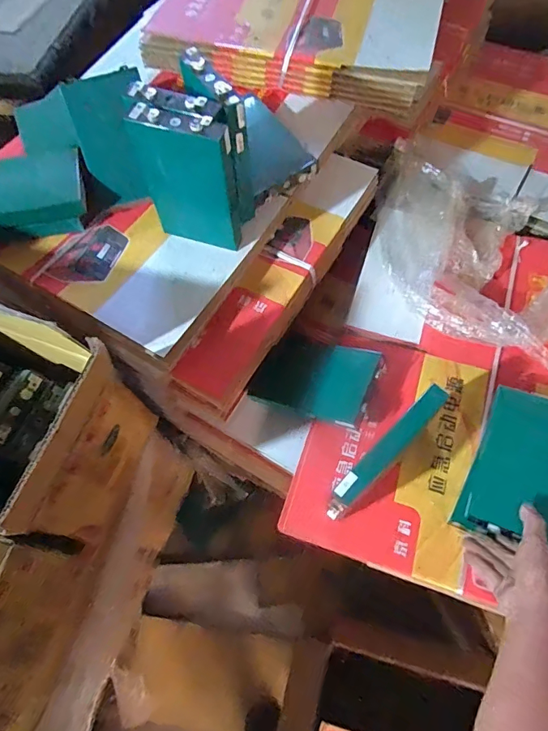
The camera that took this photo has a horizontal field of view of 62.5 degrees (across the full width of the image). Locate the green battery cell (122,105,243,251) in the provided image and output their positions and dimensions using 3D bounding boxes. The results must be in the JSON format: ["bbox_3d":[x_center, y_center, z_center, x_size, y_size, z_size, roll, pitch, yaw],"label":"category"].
[{"bbox_3d":[-0.129,-0.275,0.676,0.160,0.214,0.040,17,66,12],"label":"green battery cell"}]

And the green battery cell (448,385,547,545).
[{"bbox_3d":[0.367,0.149,0.652,0.145,0.021,0.222,17,70,33],"label":"green battery cell"}]

